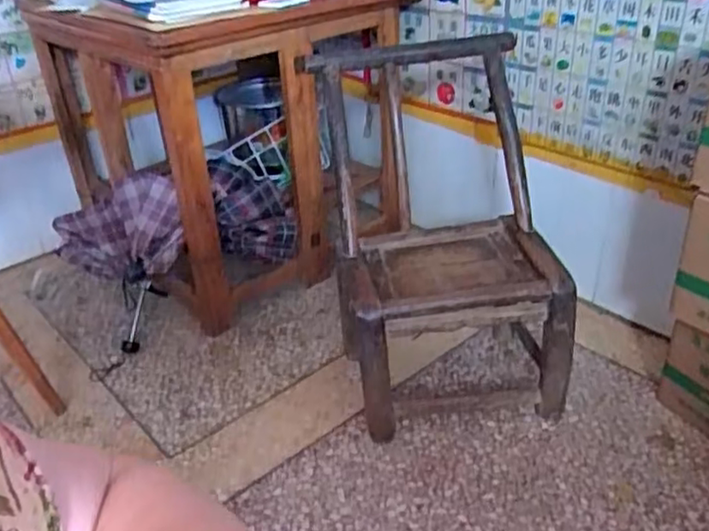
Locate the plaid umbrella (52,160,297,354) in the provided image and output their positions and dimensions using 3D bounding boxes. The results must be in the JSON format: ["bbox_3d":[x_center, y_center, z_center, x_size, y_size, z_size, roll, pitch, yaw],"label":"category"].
[{"bbox_3d":[-0.392,-0.041,1.510,0.518,0.360,0.262,-4,28,-3],"label":"plaid umbrella"}]

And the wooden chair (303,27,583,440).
[{"bbox_3d":[0.151,-0.065,1.206,0.379,0.588,0.418,-7,29,-7],"label":"wooden chair"}]

